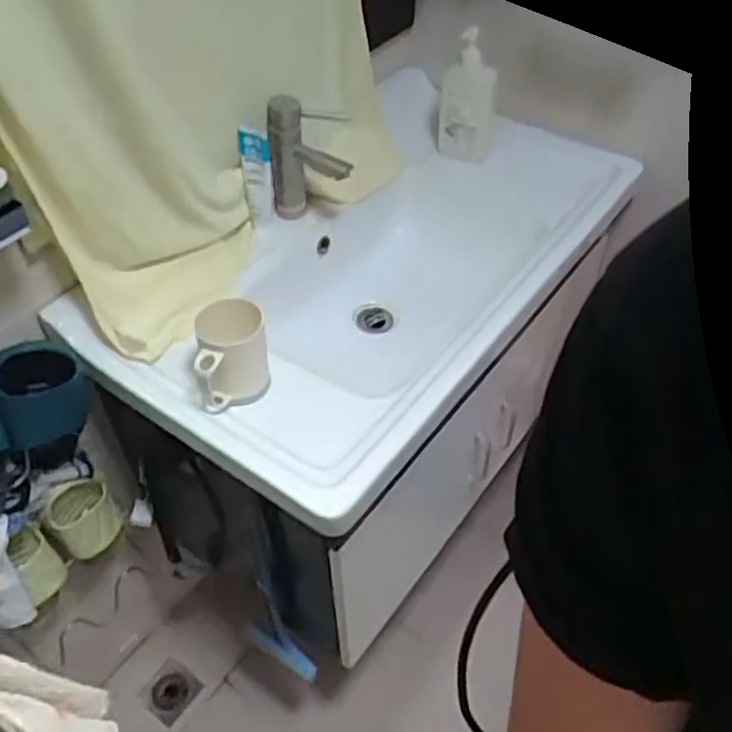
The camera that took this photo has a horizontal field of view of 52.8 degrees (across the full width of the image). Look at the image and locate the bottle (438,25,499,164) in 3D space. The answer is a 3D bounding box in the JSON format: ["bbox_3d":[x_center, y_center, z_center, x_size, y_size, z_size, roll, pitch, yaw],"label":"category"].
[{"bbox_3d":[0.158,-0.403,1.126,0.086,0.196,0.047,2,47,2],"label":"bottle"}]

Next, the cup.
[{"bbox_3d":[-0.155,-0.015,0.866,0.079,0.112,0.075,0,47,0],"label":"cup"}]

